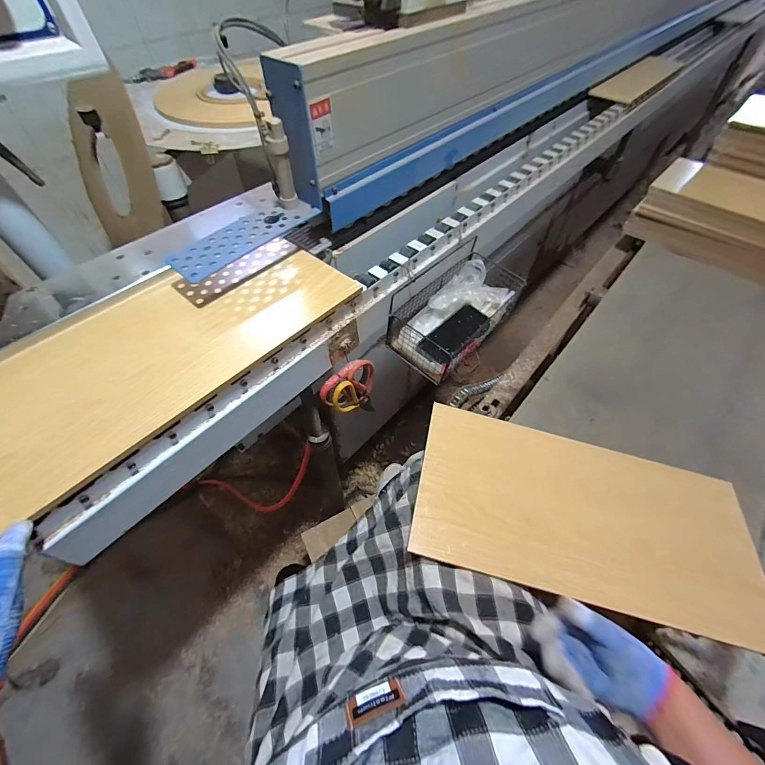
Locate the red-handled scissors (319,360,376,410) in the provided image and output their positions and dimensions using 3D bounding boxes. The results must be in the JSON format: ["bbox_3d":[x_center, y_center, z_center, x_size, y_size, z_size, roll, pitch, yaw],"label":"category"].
[{"bbox_3d":[-0.046,0.015,0.662,0.023,0.168,0.099,40,85,24],"label":"red-handled scissors"}]

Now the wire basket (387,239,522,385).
[{"bbox_3d":[0.143,-0.145,0.673,0.131,0.110,0.265,37,62,23],"label":"wire basket"}]

